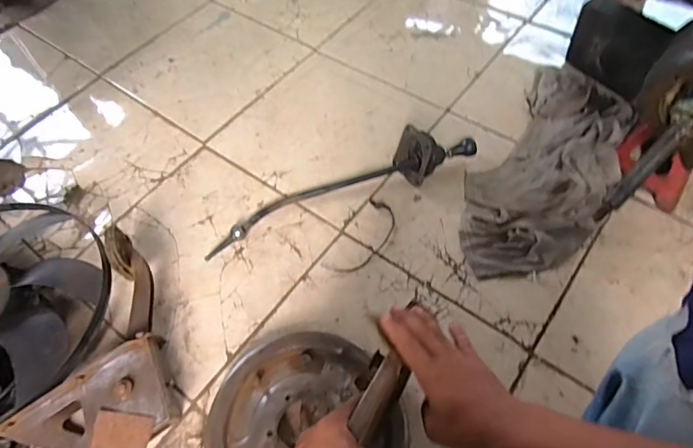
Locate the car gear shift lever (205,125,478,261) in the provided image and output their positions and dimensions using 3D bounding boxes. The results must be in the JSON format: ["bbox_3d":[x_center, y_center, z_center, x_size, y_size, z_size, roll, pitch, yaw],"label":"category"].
[{"bbox_3d":[-0.010,-0.078,0.927,0.592,0.091,0.112,-23,63,-10],"label":"car gear shift lever"}]

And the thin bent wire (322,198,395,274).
[{"bbox_3d":[0.036,0.030,0.916,0.081,0.004,0.182,27,64,19],"label":"thin bent wire"}]

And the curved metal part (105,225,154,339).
[{"bbox_3d":[-0.375,0.098,0.799,0.054,0.066,0.195,-21,60,-8],"label":"curved metal part"}]

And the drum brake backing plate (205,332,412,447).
[{"bbox_3d":[-0.059,0.322,0.724,0.305,0.043,0.295,-2,59,3],"label":"drum brake backing plate"}]

